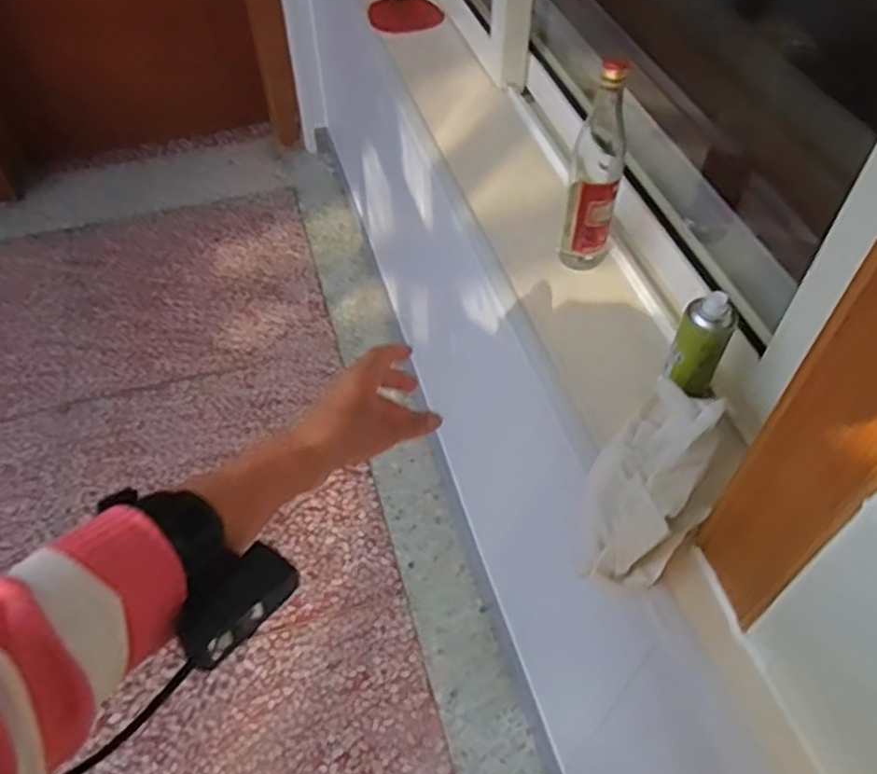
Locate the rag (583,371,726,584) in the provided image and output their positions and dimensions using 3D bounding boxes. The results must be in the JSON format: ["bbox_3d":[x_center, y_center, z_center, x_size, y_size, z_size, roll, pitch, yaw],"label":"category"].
[{"bbox_3d":[0.207,0.090,0.707,0.107,0.081,0.218,19,54,15],"label":"rag"}]

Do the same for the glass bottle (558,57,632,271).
[{"bbox_3d":[0.196,-0.265,0.876,0.068,0.270,0.068,15,54,12],"label":"glass bottle"}]

